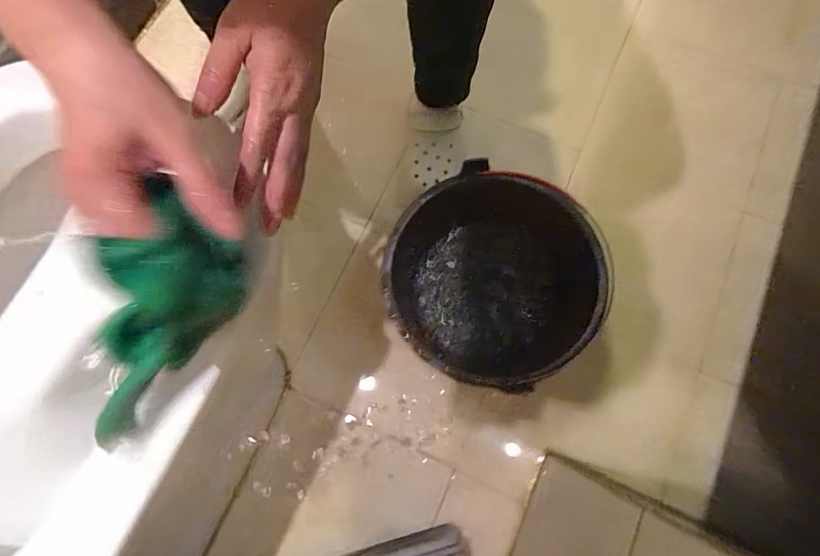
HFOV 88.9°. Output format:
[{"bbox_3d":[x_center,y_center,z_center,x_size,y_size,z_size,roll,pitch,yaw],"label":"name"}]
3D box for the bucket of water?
[{"bbox_3d":[0.108,0.000,0.604,0.259,0.179,0.302,-41,79,-14],"label":"bucket of water"}]

